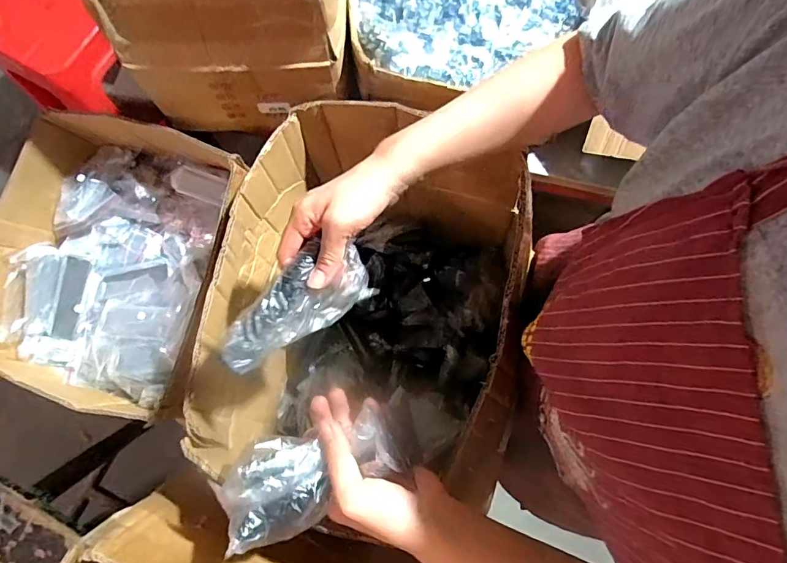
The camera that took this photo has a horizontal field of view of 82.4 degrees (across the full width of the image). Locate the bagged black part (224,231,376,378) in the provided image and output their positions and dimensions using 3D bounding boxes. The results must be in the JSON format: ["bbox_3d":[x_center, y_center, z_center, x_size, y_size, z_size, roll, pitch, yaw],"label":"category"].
[{"bbox_3d":[-0.095,0.019,0.417,0.148,0.040,0.072,-34,110,-23],"label":"bagged black part"}]

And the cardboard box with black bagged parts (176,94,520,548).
[{"bbox_3d":[-0.023,0.031,0.607,0.335,0.299,0.417,13,77,4],"label":"cardboard box with black bagged parts"}]

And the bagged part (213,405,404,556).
[{"bbox_3d":[-0.070,0.154,0.365,0.135,0.040,0.078,-27,78,-5],"label":"bagged part"}]

